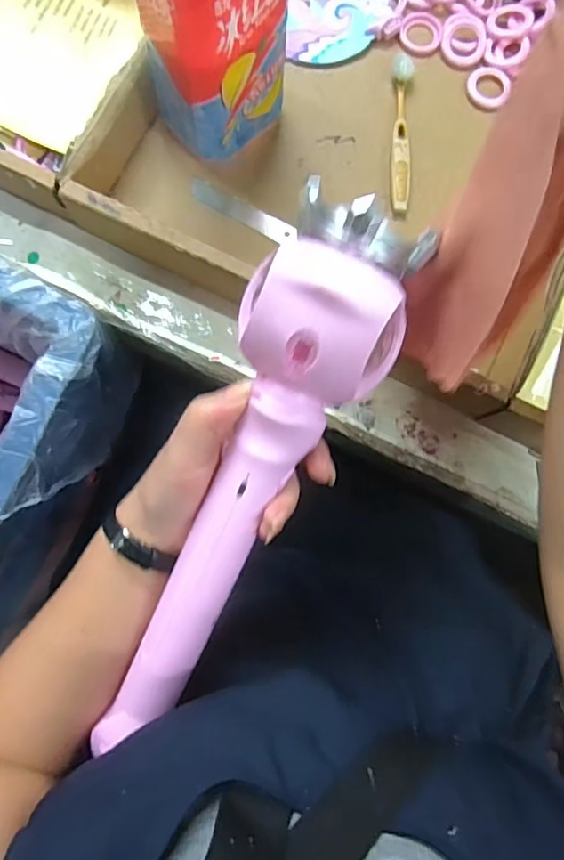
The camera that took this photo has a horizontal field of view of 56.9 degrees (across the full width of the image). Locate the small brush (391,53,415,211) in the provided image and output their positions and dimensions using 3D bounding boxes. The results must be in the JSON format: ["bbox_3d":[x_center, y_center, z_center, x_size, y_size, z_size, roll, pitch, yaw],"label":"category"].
[{"bbox_3d":[0.098,-0.244,0.427,0.016,0.008,0.136,2,82,-1],"label":"small brush"}]

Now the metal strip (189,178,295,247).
[{"bbox_3d":[-0.031,-0.173,0.413,0.093,0.004,0.020,29,70,3],"label":"metal strip"}]

